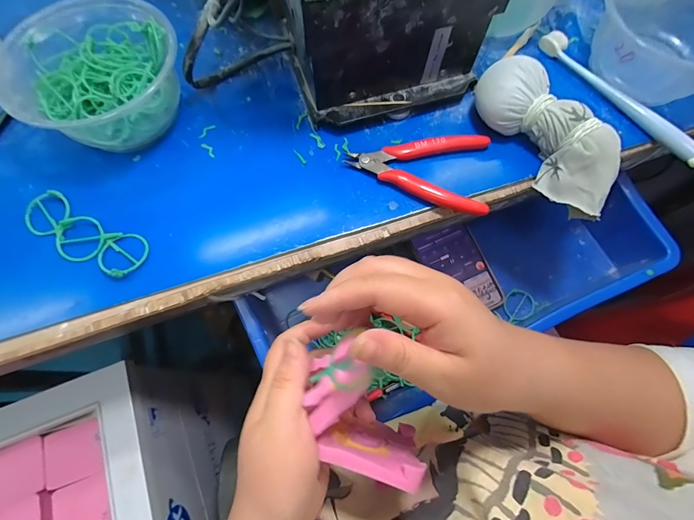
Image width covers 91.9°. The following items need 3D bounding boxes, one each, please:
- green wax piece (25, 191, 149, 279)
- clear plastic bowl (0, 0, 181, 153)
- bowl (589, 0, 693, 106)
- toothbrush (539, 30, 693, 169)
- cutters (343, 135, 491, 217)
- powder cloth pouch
[{"bbox_3d":[-0.211,-0.020,0.267,0.111,0.009,0.040,26,74,8],"label":"green wax piece"},{"bbox_3d":[-0.208,-0.155,0.288,0.133,0.059,0.120,-34,75,-11],"label":"clear plastic bowl"},{"bbox_3d":[0.297,-0.211,0.311,0.130,0.067,0.141,0,72,0],"label":"bowl"},{"bbox_3d":[0.252,-0.153,0.313,0.014,0.022,0.182,-33,75,-10],"label":"toothbrush"},{"bbox_3d":[0.069,-0.088,0.289,0.118,0.015,0.072,23,73,7],"label":"cutters"},{"bbox_3d":[0.169,-0.104,0.278,0.056,0.045,0.147,-38,88,-12],"label":"powder cloth pouch"}]

